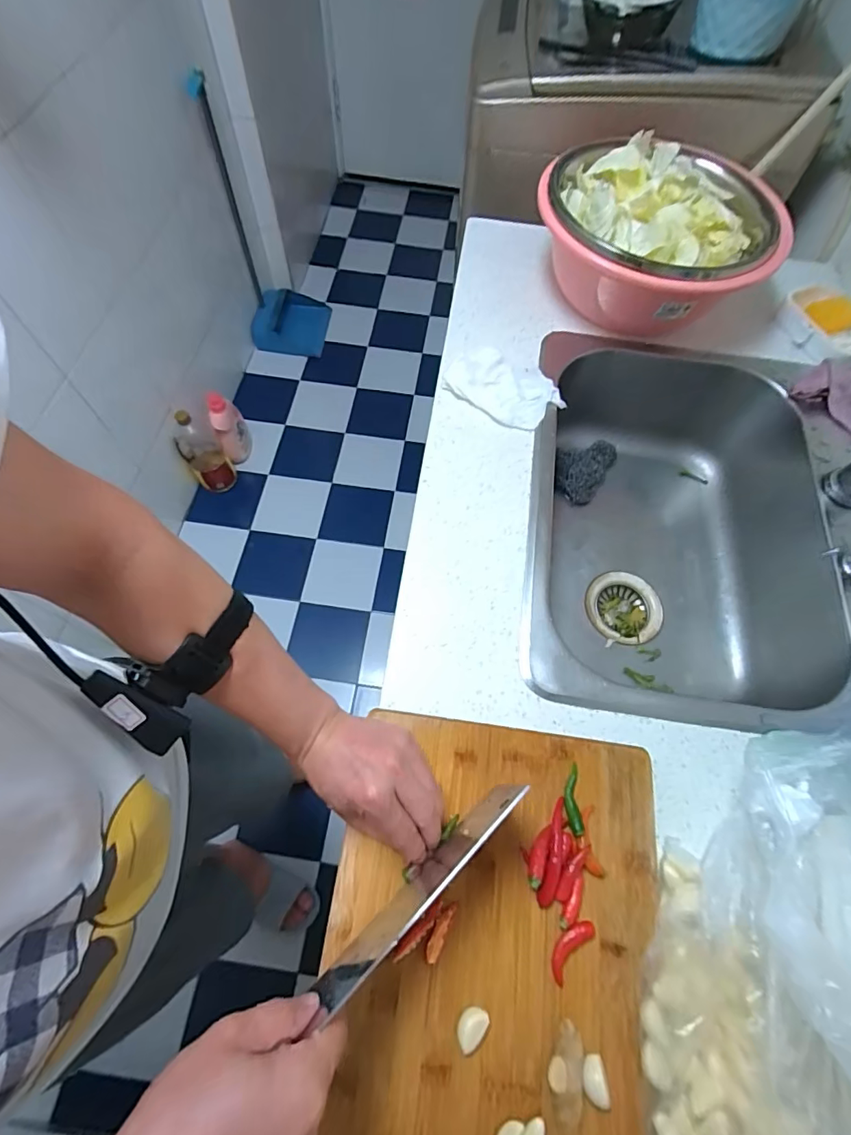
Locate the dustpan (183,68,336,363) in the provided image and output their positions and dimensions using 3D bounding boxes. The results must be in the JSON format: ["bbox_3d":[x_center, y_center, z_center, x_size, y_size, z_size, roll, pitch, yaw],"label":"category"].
[{"bbox_3d":[-0.493,-1.072,1.567,0.255,0.734,0.261,-1,64,-3],"label":"dustpan"}]

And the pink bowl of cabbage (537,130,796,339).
[{"bbox_3d":[0.313,-0.450,0.690,0.294,0.132,0.282,1,66,-2],"label":"pink bowl of cabbage"}]

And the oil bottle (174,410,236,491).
[{"bbox_3d":[-0.657,-0.346,1.438,0.109,0.310,0.100,1,64,-2],"label":"oil bottle"}]

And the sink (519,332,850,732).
[{"bbox_3d":[0.316,-0.041,0.657,0.383,0.187,0.516,9,66,2],"label":"sink"}]

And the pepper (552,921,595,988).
[{"bbox_3d":[0.111,0.292,0.374,0.020,0.008,0.048,38,81,15],"label":"pepper"}]

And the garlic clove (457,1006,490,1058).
[{"bbox_3d":[0.033,0.330,0.349,0.019,0.011,0.028,42,69,16],"label":"garlic clove"}]

